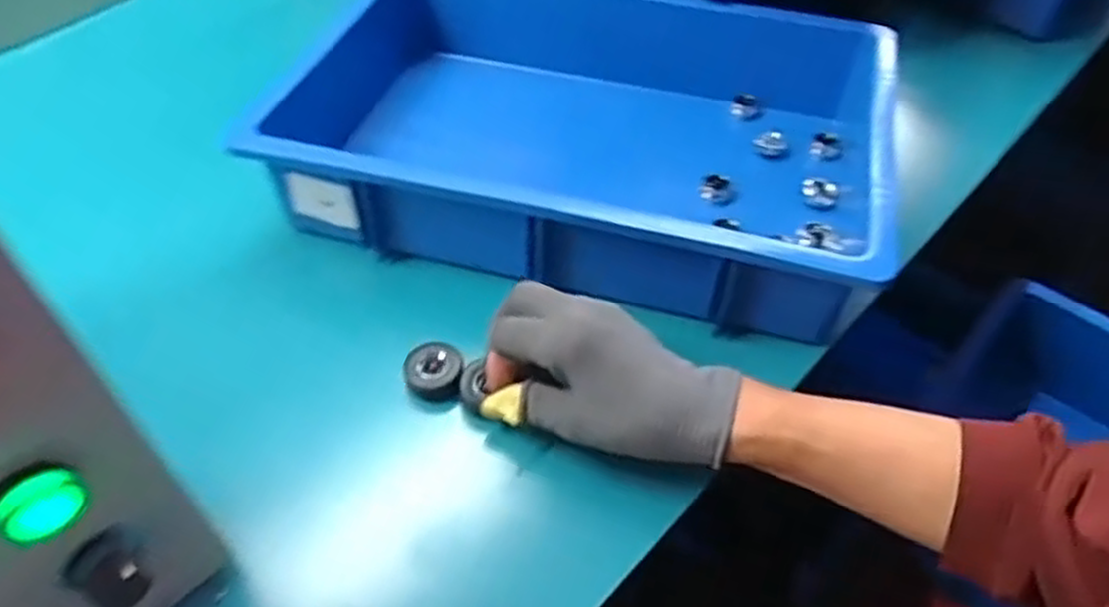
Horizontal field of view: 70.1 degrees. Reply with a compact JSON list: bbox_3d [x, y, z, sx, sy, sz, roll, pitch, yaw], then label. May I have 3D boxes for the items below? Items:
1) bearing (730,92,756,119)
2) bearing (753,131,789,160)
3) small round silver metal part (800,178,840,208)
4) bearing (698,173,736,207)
[{"bbox_3d":[0.171,-0.179,0.714,0.021,0.013,0.021,12,49,9],"label":"bearing"},{"bbox_3d":[0.184,-0.135,0.673,0.025,0.014,0.025,1,48,-1],"label":"bearing"},{"bbox_3d":[0.212,-0.088,0.634,0.030,0.015,0.030,1,48,-1],"label":"small round silver metal part"},{"bbox_3d":[0.130,-0.091,0.633,0.030,0.008,0.029,1,48,-1],"label":"bearing"}]

